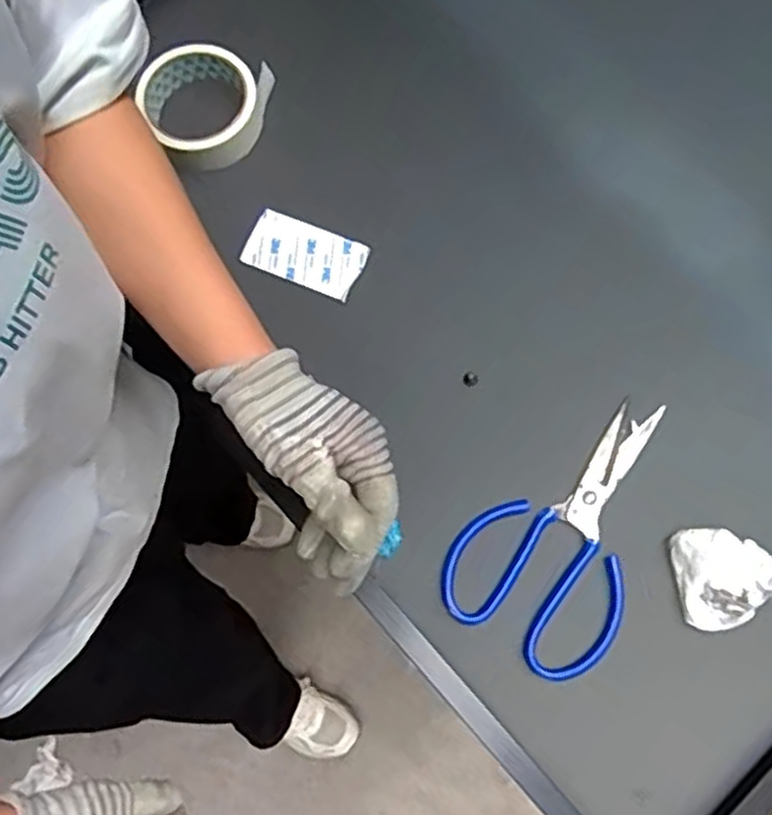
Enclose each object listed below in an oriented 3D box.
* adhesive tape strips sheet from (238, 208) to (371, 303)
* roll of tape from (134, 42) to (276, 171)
[{"bbox_3d":[-0.062,-0.116,0.555,0.088,0.005,0.047,23,82,4],"label":"adhesive tape strips sheet"},{"bbox_3d":[-0.135,-0.236,0.569,0.104,0.048,0.086,-20,76,-4],"label":"roll of tape"}]

